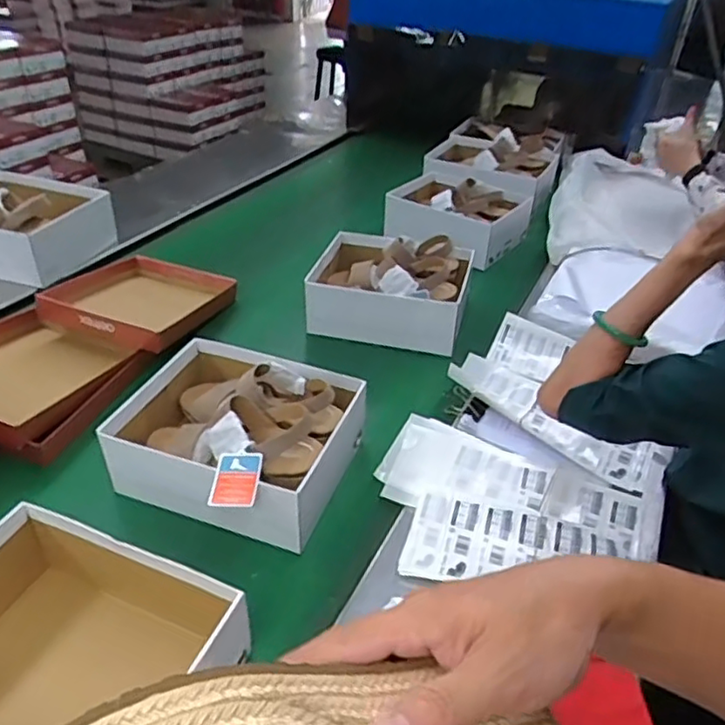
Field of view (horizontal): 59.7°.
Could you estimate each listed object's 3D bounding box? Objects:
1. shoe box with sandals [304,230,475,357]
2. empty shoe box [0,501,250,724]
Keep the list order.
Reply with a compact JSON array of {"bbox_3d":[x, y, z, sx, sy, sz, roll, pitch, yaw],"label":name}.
[{"bbox_3d":[0.049,-0.143,1.121,0.266,0.109,0.228,10,36,10],"label":"shoe box with sandals"},{"bbox_3d":[-0.270,0.283,0.576,0.270,0.131,0.228,15,37,17],"label":"empty shoe box"}]

